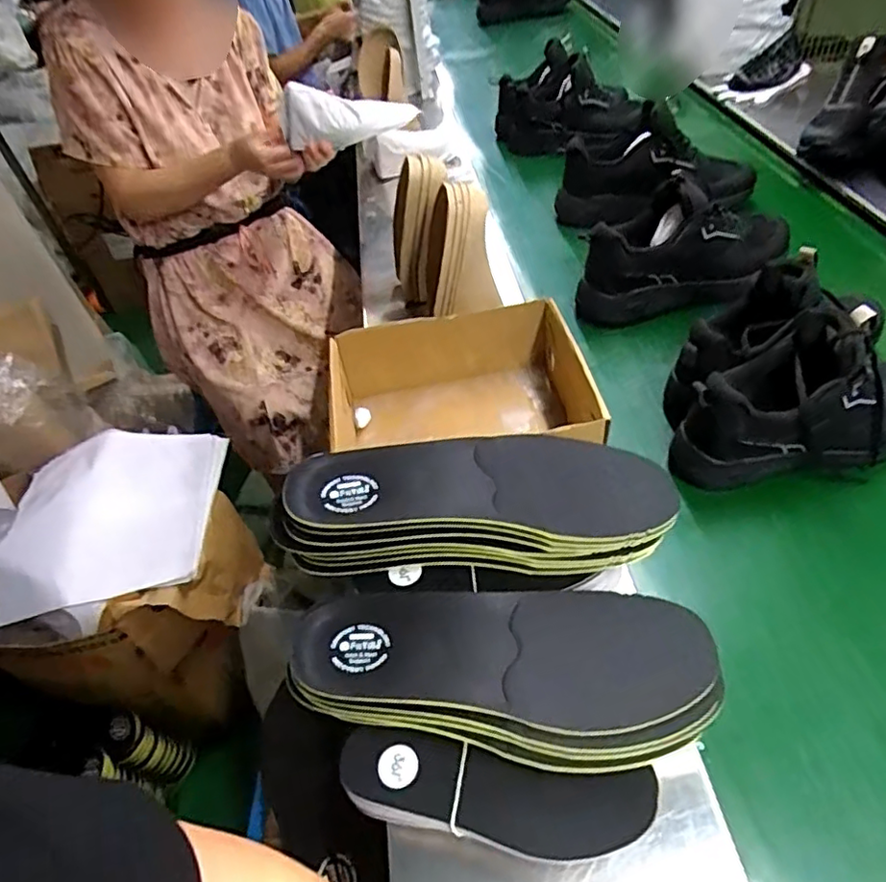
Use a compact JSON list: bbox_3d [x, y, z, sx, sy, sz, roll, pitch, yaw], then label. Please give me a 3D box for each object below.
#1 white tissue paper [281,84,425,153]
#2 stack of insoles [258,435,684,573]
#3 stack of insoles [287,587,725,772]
[{"bbox_3d":[-0.149,-0.523,0.972,0.212,0.090,0.078,-13,47,-3],"label":"white tissue paper"},{"bbox_3d":[0.024,0.060,0.489,0.304,0.099,0.109,-1,44,-13],"label":"stack of insoles"},{"bbox_3d":[0.042,0.162,0.426,0.289,0.039,0.108,-4,47,5],"label":"stack of insoles"}]

